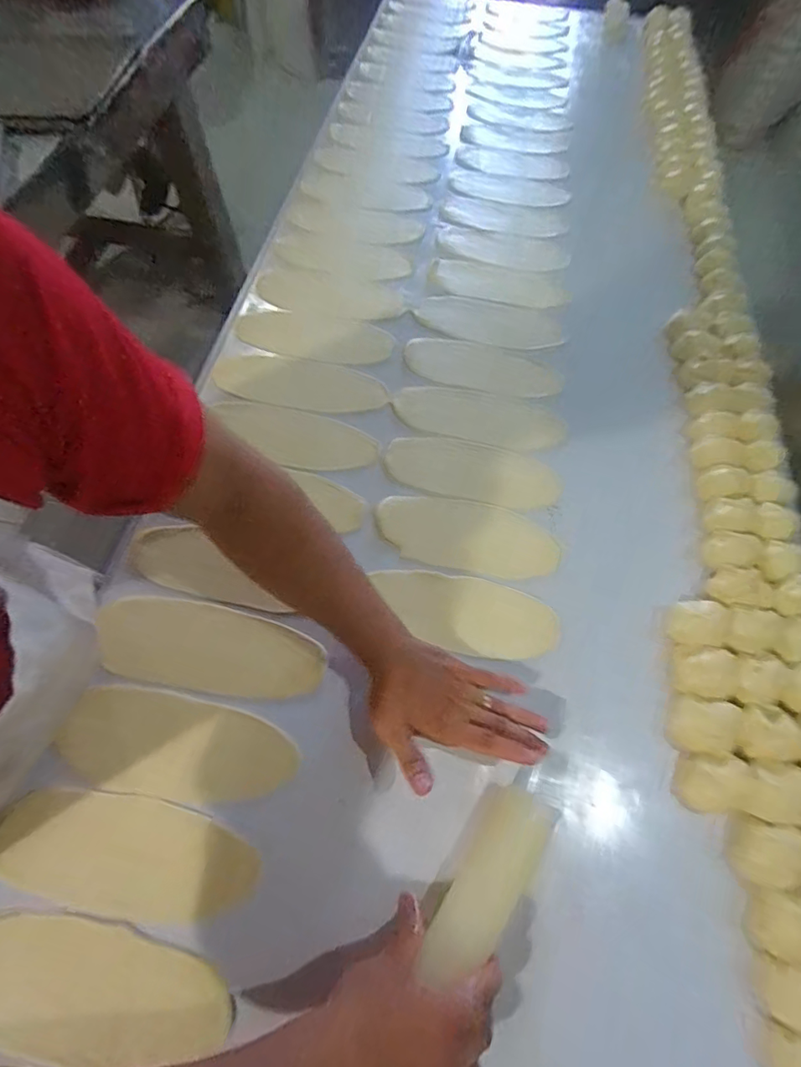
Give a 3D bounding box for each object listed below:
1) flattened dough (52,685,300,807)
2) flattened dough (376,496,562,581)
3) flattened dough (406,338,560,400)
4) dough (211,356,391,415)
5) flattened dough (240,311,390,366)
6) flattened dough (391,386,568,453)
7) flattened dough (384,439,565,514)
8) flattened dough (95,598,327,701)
[{"bbox_3d":[-0.207,0.202,0.474,0.210,0.005,0.085,12,62,-1],"label":"flattened dough"},{"bbox_3d":[0.080,0.004,0.597,0.212,0.013,0.088,9,64,4],"label":"flattened dough"},{"bbox_3d":[0.118,-0.241,0.724,0.219,0.010,0.088,10,64,4],"label":"flattened dough"},{"bbox_3d":[-0.135,-0.205,0.690,0.234,0.014,0.094,9,64,4],"label":"dough"},{"bbox_3d":[-0.123,-0.290,0.739,0.221,0.009,0.094,9,64,4],"label":"flattened dough"},{"bbox_3d":[0.107,-0.158,0.680,0.226,0.009,0.091,12,64,6],"label":"flattened dough"},{"bbox_3d":[0.092,-0.079,0.634,0.215,0.014,0.084,10,64,5],"label":"flattened dough"},{"bbox_3d":[-0.194,0.117,0.513,0.229,0.011,0.084,9,64,4],"label":"flattened dough"}]

